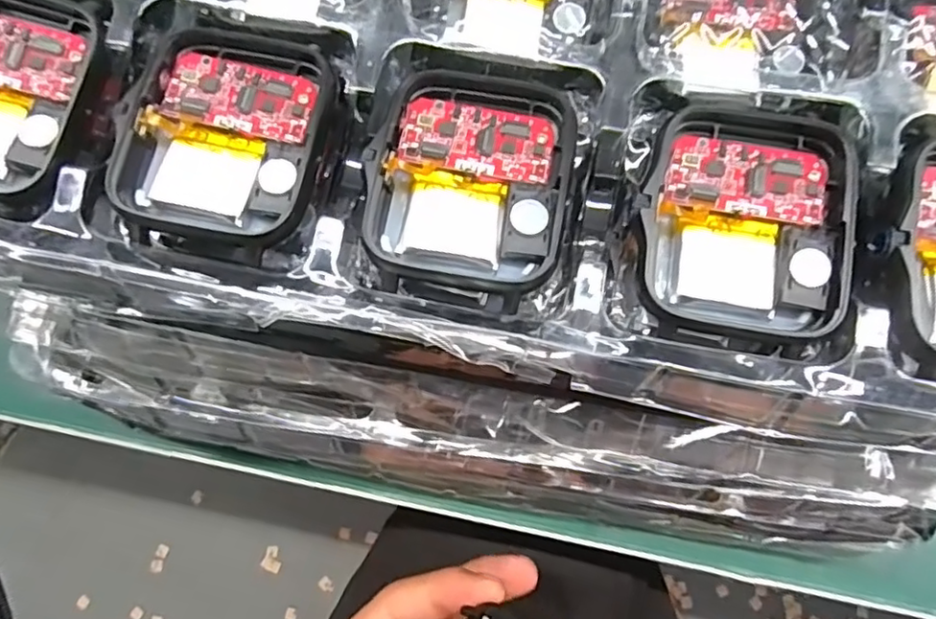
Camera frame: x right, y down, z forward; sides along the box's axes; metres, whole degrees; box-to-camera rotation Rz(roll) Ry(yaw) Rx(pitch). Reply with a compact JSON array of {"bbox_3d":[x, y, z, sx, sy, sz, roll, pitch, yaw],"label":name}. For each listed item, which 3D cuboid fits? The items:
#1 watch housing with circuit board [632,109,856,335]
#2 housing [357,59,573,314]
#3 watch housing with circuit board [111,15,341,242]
[{"bbox_3d":[0.052,-0.018,0.118,0.037,0.009,0.042,10,76,1],"label":"watch housing with circuit board"},{"bbox_3d":[0.001,-0.026,0.120,0.037,0.006,0.047,11,76,1],"label":"housing"},{"bbox_3d":[-0.047,-0.036,0.124,0.038,0.008,0.045,16,76,3],"label":"watch housing with circuit board"}]

